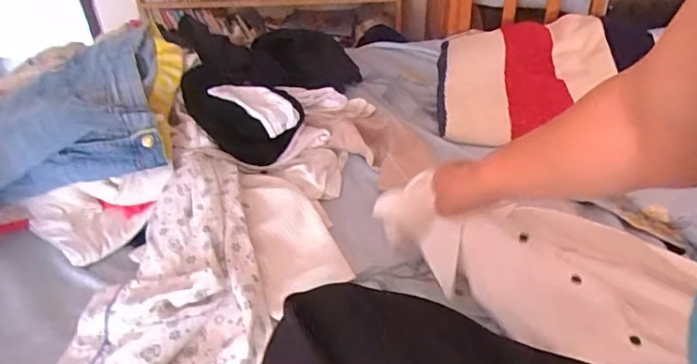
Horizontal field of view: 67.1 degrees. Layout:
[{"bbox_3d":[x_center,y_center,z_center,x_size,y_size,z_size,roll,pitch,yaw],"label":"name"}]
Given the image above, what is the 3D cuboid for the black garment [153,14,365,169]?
[{"bbox_3d":[-0.140,-0.227,1.000,0.257,0.147,0.462,17,39,26],"label":"black garment"}]

